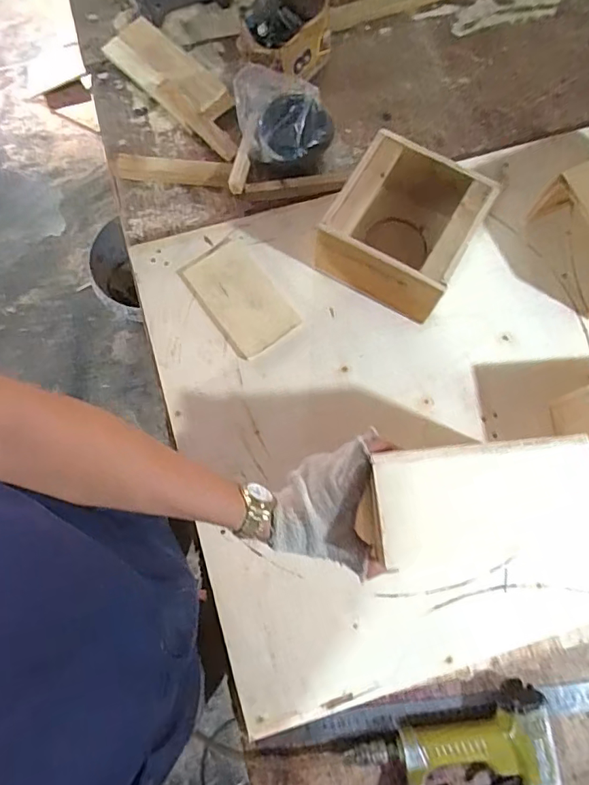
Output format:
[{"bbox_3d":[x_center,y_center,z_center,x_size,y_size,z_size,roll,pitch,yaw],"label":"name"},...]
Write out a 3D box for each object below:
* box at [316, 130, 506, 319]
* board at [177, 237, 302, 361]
[{"bbox_3d":[0.140,-0.217,0.626,0.165,0.109,0.172,28,78,7],"label":"box"},{"bbox_3d":[-0.076,-0.132,0.651,0.098,0.013,0.165,-34,78,-8],"label":"board"}]

